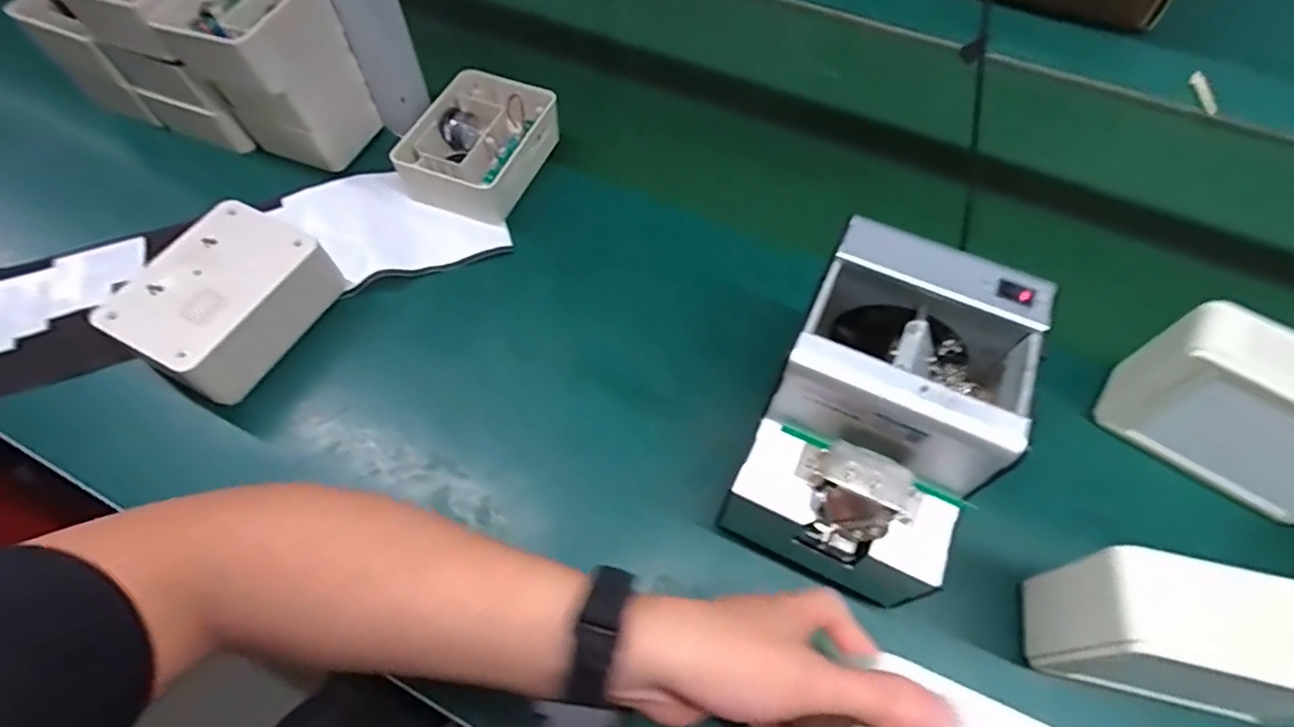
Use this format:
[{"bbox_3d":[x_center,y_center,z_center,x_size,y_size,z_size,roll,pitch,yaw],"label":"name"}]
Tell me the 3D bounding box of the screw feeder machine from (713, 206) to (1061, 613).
[{"bbox_3d":[0.144,0.036,0.381,0.121,0.148,0.172,25,61,13],"label":"screw feeder machine"}]

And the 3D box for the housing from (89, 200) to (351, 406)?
[{"bbox_3d":[-0.340,-0.052,0.482,0.105,0.065,0.138,25,61,13],"label":"housing"}]

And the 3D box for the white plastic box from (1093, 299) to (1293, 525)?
[{"bbox_3d":[0.410,0.033,0.407,0.148,0.100,0.061,30,63,16],"label":"white plastic box"}]

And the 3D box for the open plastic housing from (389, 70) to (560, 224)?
[{"bbox_3d":[-0.161,-0.215,0.576,0.110,0.060,0.151,22,61,11],"label":"open plastic housing"}]

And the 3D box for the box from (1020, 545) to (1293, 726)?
[{"bbox_3d":[0.307,0.160,0.340,0.141,0.113,0.058,14,60,7],"label":"box"}]

